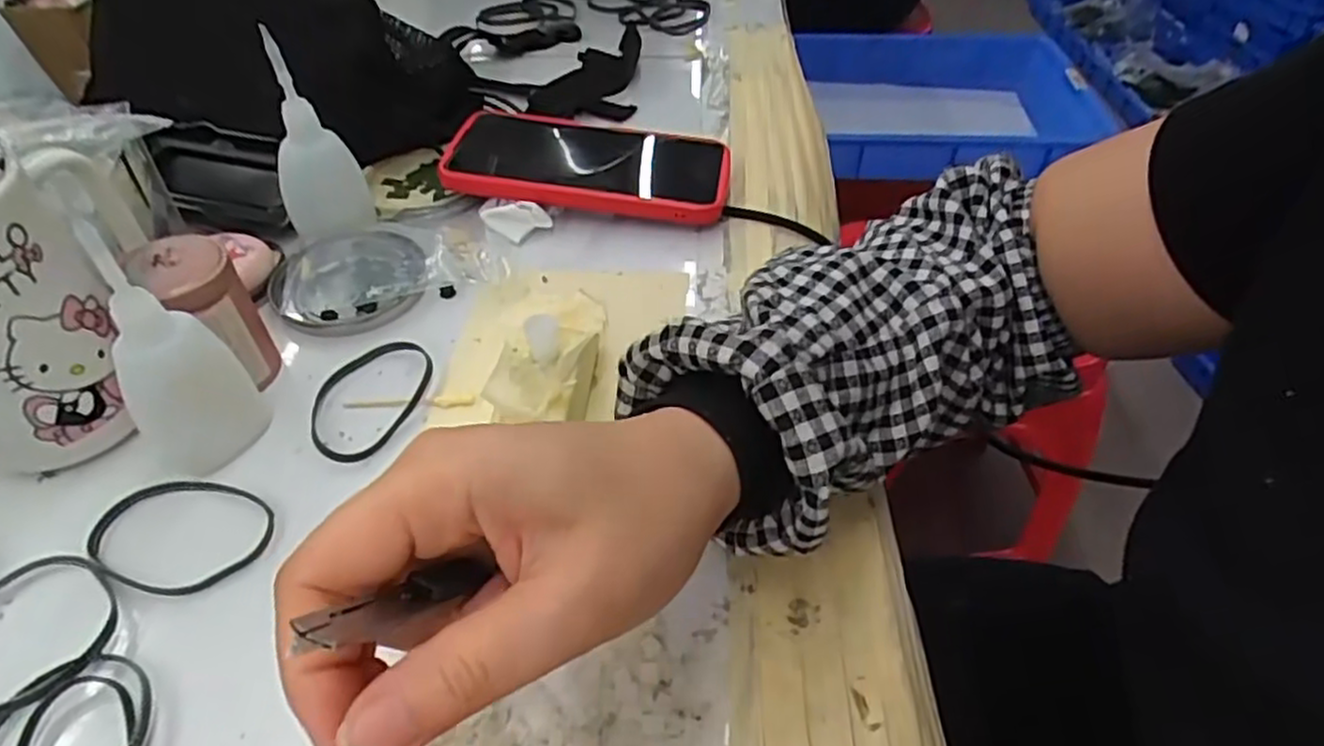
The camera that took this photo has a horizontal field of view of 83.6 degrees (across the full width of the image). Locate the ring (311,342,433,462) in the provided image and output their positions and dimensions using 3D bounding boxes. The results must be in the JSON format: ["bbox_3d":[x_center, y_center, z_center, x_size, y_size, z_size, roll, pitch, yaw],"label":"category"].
[{"bbox_3d":[-0.135,0.011,0.338,0.047,0.005,0.071,7,45,7],"label":"ring"}]

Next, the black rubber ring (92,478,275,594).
[{"bbox_3d":[-0.187,0.063,0.288,0.067,0.005,0.048,10,46,9],"label":"black rubber ring"}]

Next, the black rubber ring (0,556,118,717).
[{"bbox_3d":[-0.224,0.090,0.257,0.057,0.006,0.062,0,45,0],"label":"black rubber ring"}]

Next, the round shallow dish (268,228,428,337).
[{"bbox_3d":[-0.167,-0.051,0.396,0.076,0.010,0.081,0,45,0],"label":"round shallow dish"}]

